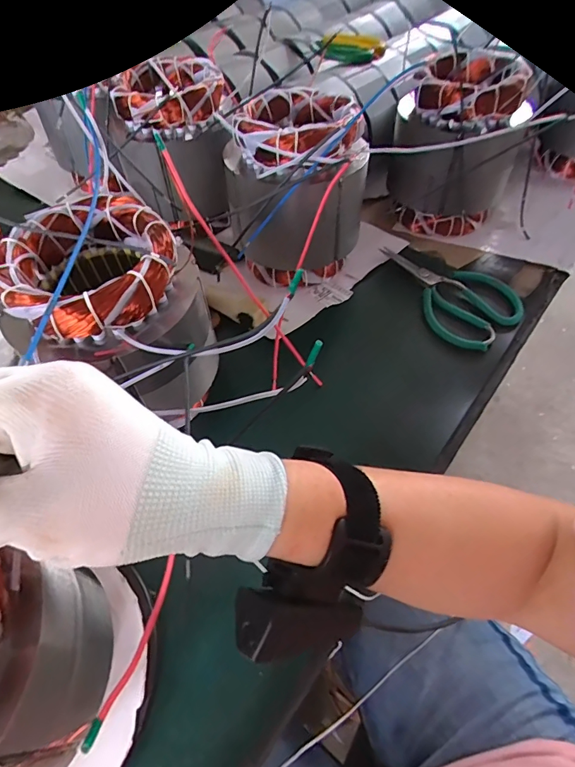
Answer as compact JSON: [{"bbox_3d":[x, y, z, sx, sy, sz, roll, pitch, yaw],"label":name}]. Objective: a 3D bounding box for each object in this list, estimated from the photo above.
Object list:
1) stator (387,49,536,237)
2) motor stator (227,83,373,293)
[{"bbox_3d":[0.217,-0.309,0.582,0.143,0.168,0.143,0,55,0],"label":"stator"},{"bbox_3d":[0.014,-0.230,0.523,0.146,0.180,0.146,3,55,2],"label":"motor stator"}]

